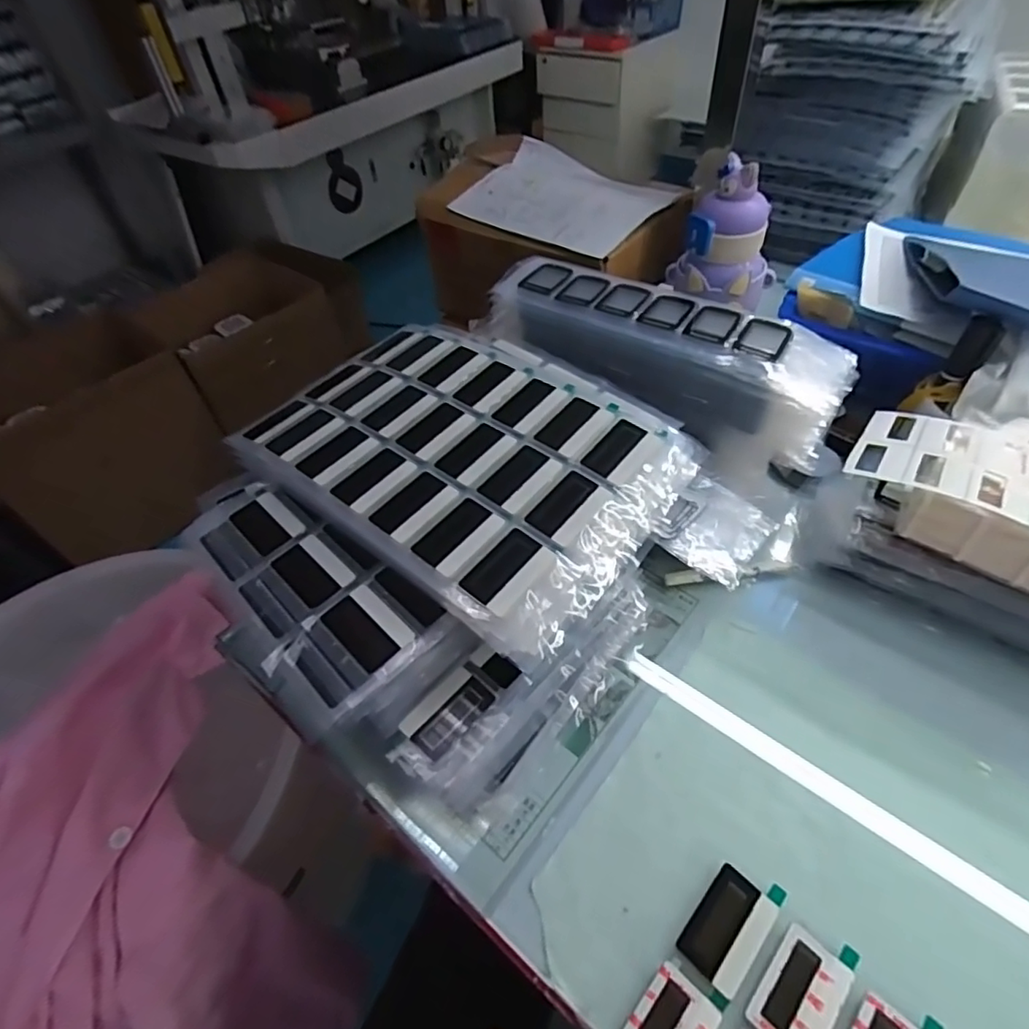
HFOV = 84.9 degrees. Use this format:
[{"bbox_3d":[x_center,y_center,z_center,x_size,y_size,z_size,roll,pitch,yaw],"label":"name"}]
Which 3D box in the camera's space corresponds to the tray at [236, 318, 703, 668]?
[{"bbox_3d":[-0.037,-0.055,0.432,0.307,0.040,0.229,31,58,27],"label":"tray"}]

